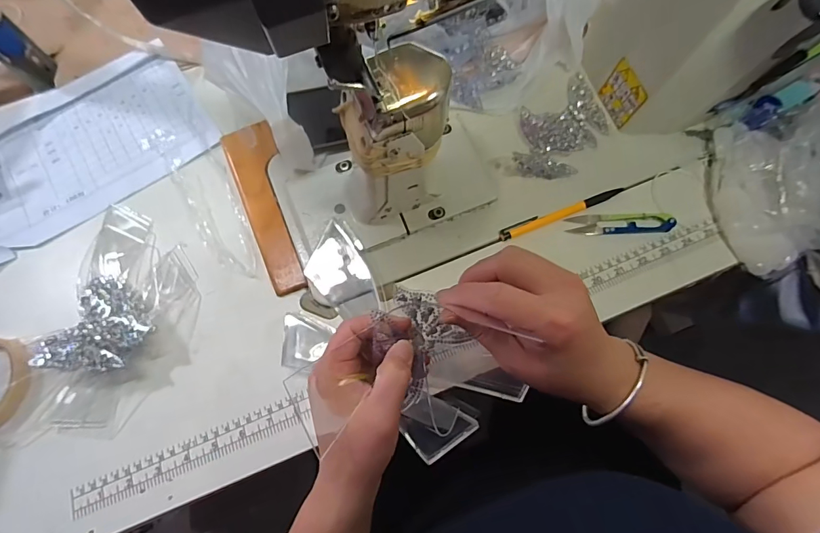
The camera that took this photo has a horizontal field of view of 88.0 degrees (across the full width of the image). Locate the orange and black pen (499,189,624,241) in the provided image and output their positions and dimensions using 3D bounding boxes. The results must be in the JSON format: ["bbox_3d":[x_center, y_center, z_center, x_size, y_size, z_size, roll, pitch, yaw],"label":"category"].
[{"bbox_3d":[0.158,-0.056,0.441,0.137,0.010,0.014,-20,70,-5],"label":"orange and black pen"}]

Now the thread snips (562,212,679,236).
[{"bbox_3d":[0.215,-0.044,0.436,0.105,0.010,0.022,-3,70,1],"label":"thread snips"}]

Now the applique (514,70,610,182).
[{"bbox_3d":[0.161,-0.145,0.454,0.131,0.023,0.084,-34,84,-11],"label":"applique"}]

